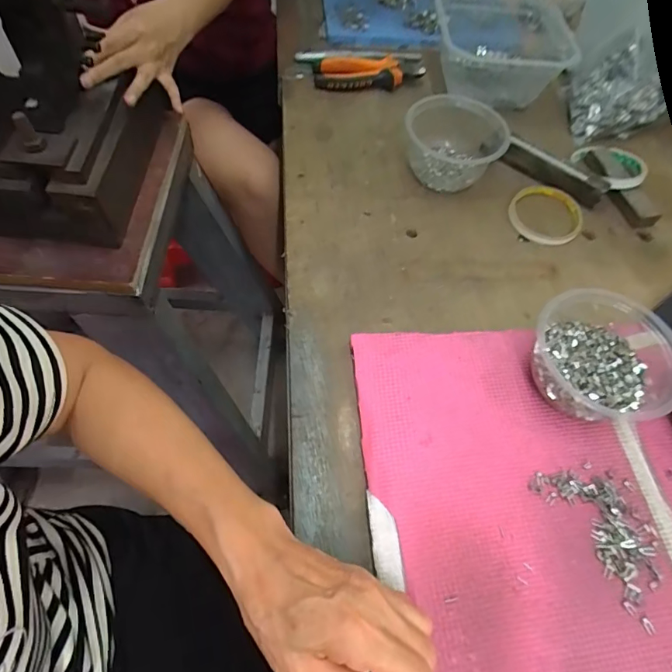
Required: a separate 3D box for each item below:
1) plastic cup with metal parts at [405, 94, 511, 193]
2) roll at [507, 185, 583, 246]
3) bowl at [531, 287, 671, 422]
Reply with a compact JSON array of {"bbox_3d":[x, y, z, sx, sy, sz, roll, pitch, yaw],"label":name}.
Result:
[{"bbox_3d":[0.139,-0.232,0.543,0.111,0.067,0.107,2,59,-3],"label":"plastic cup with metal parts"},{"bbox_3d":[0.244,-0.142,0.531,0.081,0.012,0.087,2,59,-3],"label":"roll"},{"bbox_3d":[0.222,0.021,0.392,0.105,0.065,0.104,2,59,-3],"label":"bowl"}]

